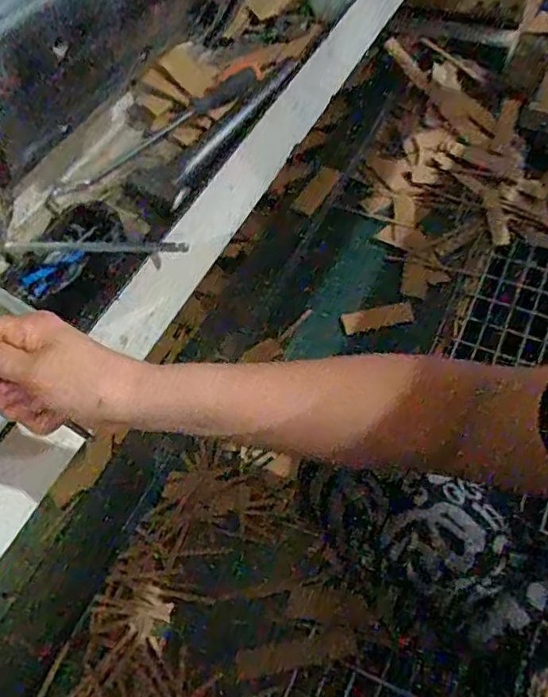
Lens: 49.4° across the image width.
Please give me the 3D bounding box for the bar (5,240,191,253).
[{"bbox_3d":[-0.182,-0.106,0.618,0.188,0.009,0.011,0,54,5],"label":"bar"}]

